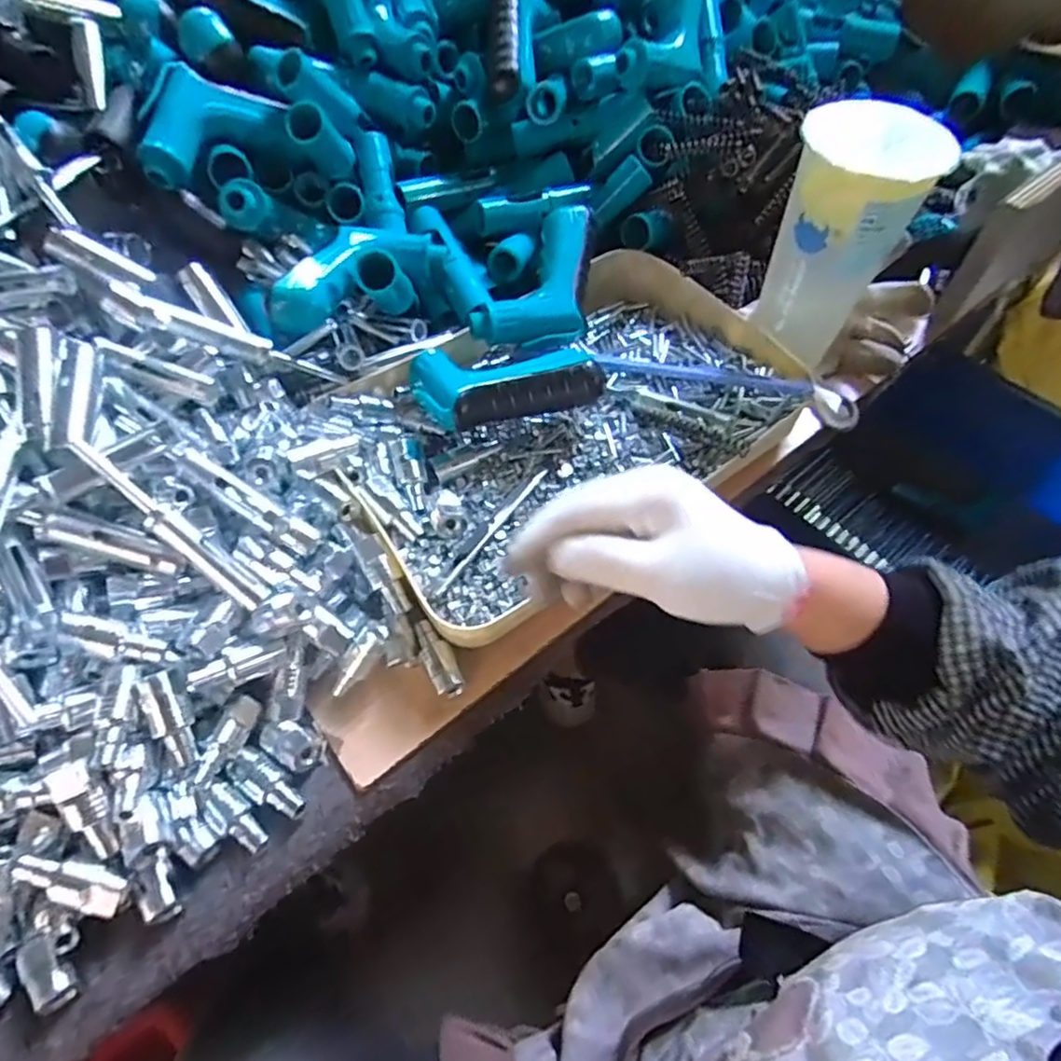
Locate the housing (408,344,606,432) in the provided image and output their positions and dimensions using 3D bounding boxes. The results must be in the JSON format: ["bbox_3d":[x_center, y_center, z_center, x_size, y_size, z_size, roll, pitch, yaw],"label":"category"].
[{"bbox_3d":[-0.019,-0.108,0.437,0.123,0.030,0.081,-13,59,-5],"label":"housing"}]

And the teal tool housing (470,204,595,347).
[{"bbox_3d":[0.016,-0.185,0.490,0.066,0.036,0.131,33,75,-8],"label":"teal tool housing"}]

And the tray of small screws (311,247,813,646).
[{"bbox_3d":[0.025,-0.081,0.463,0.322,0.047,0.232,-34,63,-17],"label":"tray of small screws"}]

